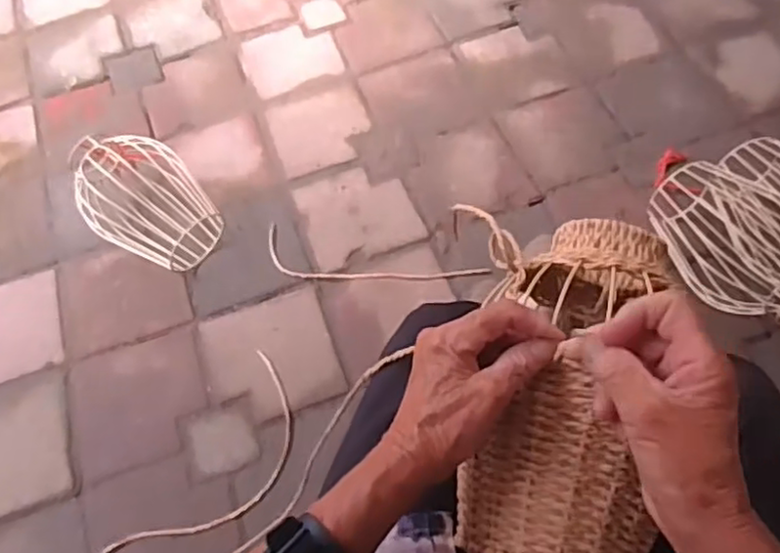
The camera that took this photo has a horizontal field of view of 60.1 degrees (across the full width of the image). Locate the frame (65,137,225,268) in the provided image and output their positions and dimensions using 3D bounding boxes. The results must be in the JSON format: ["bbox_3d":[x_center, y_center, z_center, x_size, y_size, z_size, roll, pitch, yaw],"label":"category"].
[{"bbox_3d":[-0.403,-0.121,1.098,0.236,0.154,0.149,28,66,18],"label":"frame"}]

